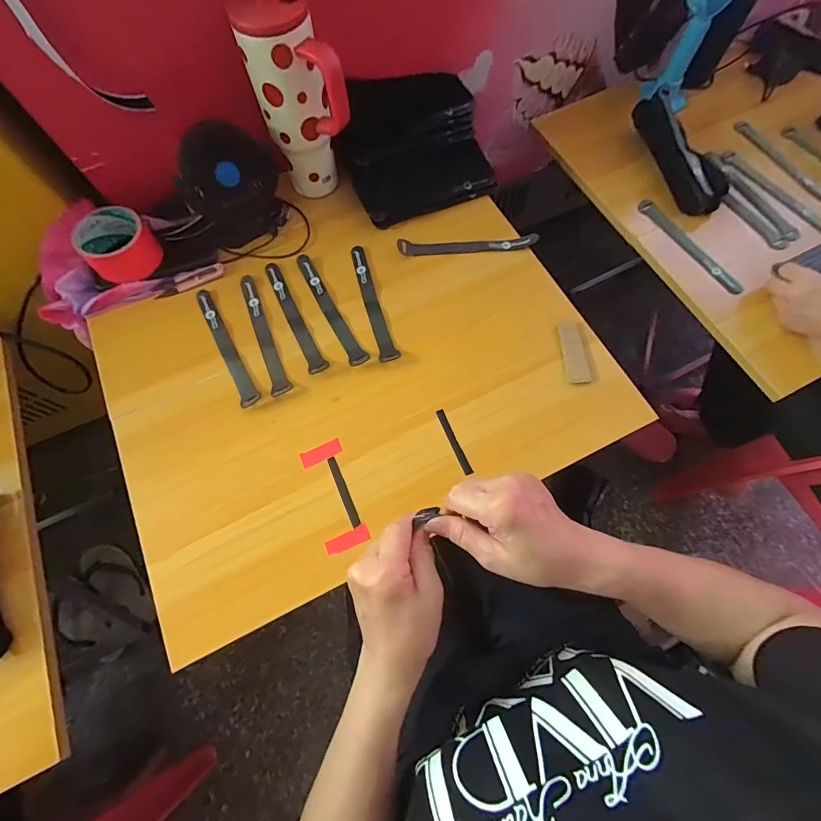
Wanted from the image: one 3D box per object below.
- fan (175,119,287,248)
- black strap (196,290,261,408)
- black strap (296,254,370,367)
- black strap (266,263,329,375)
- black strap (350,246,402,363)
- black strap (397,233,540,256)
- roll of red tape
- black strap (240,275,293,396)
[{"bbox_3d":[-0.235,-0.297,0.531,0.122,0.116,0.070,-28,72,-8],"label":"fan"},{"bbox_3d":[-0.239,-0.085,0.517,0.023,0.007,0.190,-28,72,-8],"label":"black strap"},{"bbox_3d":[-0.106,-0.137,0.532,0.023,0.007,0.189,-27,72,-7],"label":"black strap"},{"bbox_3d":[-0.153,-0.126,0.531,0.024,0.006,0.182,-25,71,-7],"label":"black strap"},{"bbox_3d":[-0.052,-0.147,0.532,0.024,0.010,0.188,-18,71,-4],"label":"black strap"},{"bbox_3d":[0.080,-0.232,0.558,0.192,0.011,0.025,-3,70,1],"label":"black strap"},{"bbox_3d":[-0.387,-0.221,0.528,0.086,0.049,0.078,-38,73,-11],"label":"roll of red tape"},{"bbox_3d":[-0.194,-0.102,0.524,0.023,0.005,0.185,-23,71,-6],"label":"black strap"}]

